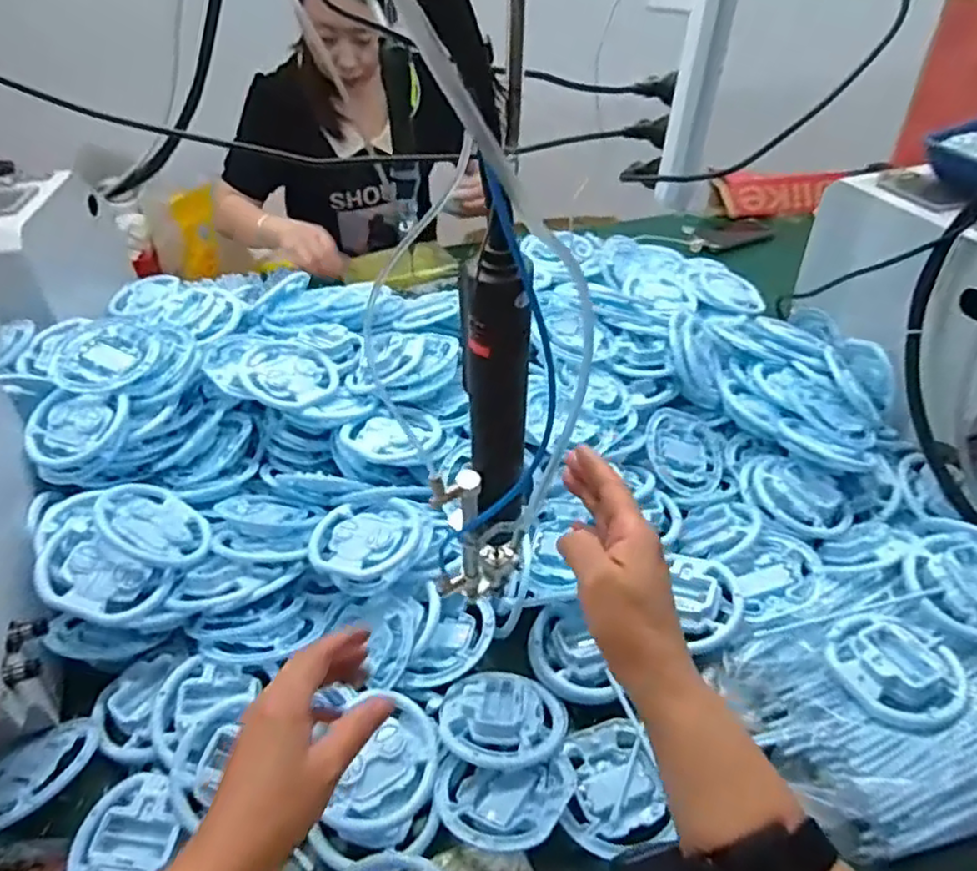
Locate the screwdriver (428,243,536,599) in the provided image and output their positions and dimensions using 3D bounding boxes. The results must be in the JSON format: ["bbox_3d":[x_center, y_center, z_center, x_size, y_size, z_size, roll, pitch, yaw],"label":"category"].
[{"bbox_3d":[-0.004,0.014,0.439,0.060,0.299,0.045,-2,40,0],"label":"screwdriver"}]

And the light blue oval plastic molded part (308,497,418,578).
[{"bbox_3d":[-0.115,0.096,0.624,0.098,0.023,0.080,-3,40,-1],"label":"light blue oval plastic molded part"}]

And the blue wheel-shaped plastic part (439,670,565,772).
[{"bbox_3d":[0.012,0.228,0.543,0.099,0.015,0.082,0,40,2],"label":"blue wheel-shaped plastic part"}]

